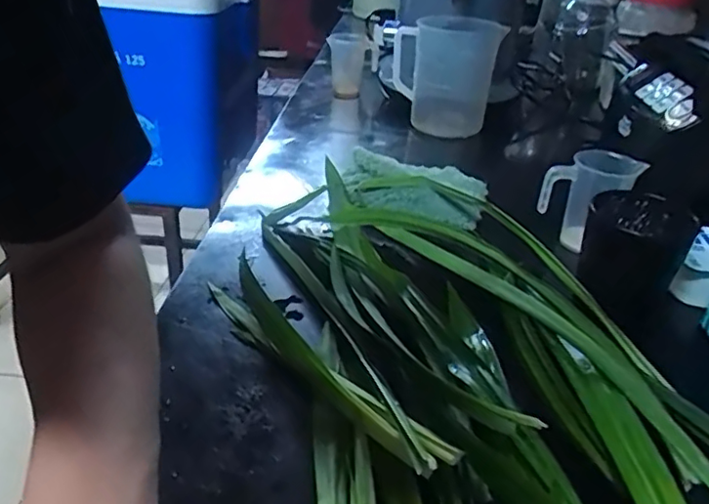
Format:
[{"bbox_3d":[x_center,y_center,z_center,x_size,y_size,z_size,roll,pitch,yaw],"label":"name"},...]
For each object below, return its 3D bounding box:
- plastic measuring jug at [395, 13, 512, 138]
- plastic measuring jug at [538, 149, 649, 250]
[{"bbox_3d":[0.123,-0.243,0.804,0.105,0.138,0.115,-17,37,-30],"label":"plastic measuring jug"},{"bbox_3d":[0.210,-0.045,0.538,0.075,0.081,0.052,-14,37,-27],"label":"plastic measuring jug"}]

